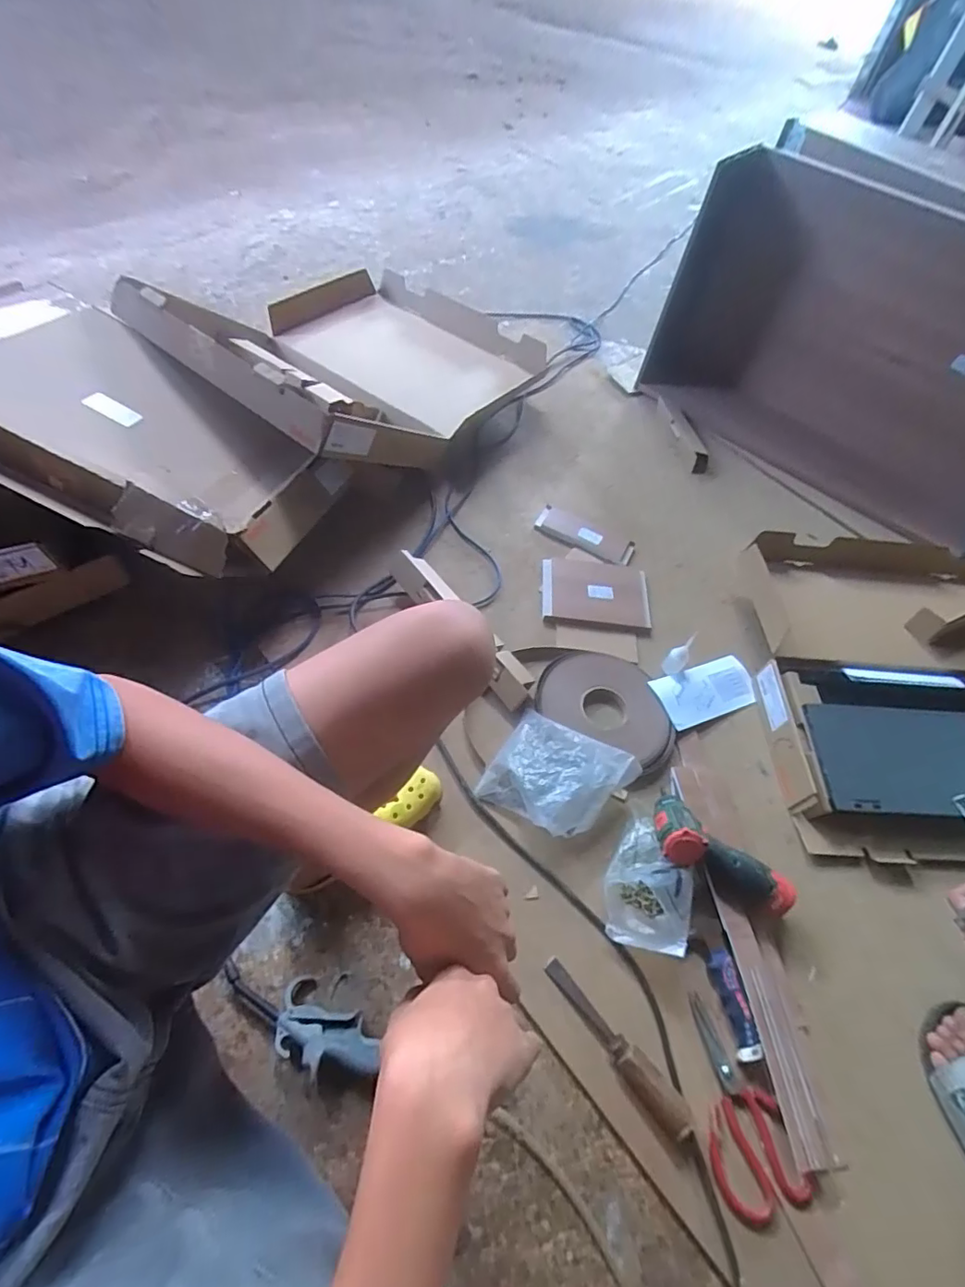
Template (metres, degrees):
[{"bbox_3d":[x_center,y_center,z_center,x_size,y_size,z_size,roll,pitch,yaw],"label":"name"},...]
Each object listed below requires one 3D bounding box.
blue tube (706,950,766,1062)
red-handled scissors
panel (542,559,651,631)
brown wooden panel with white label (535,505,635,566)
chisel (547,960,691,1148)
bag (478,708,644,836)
[{"bbox_3d":[0.328,0.470,0.730,0.034,0.022,0.120,-3,57,-9],"label":"blue tube"},{"bbox_3d":[0.301,0.554,0.676,0.103,0.009,0.209,-12,59,-15],"label":"red-handled scissors"},{"bbox_3d":[0.225,-0.104,1.113,0.209,0.012,0.167,7,56,-3],"label":"panel"},{"bbox_3d":[0.218,-0.230,1.197,0.210,0.020,0.064,27,58,10],"label":"brown wooden panel with white label"},{"bbox_3d":[0.162,0.494,0.692,0.035,0.030,0.224,-36,67,-26],"label":"chisel"},{"bbox_3d":[0.116,0.208,0.868,0.198,0.054,0.167,30,58,13],"label":"bag"}]

